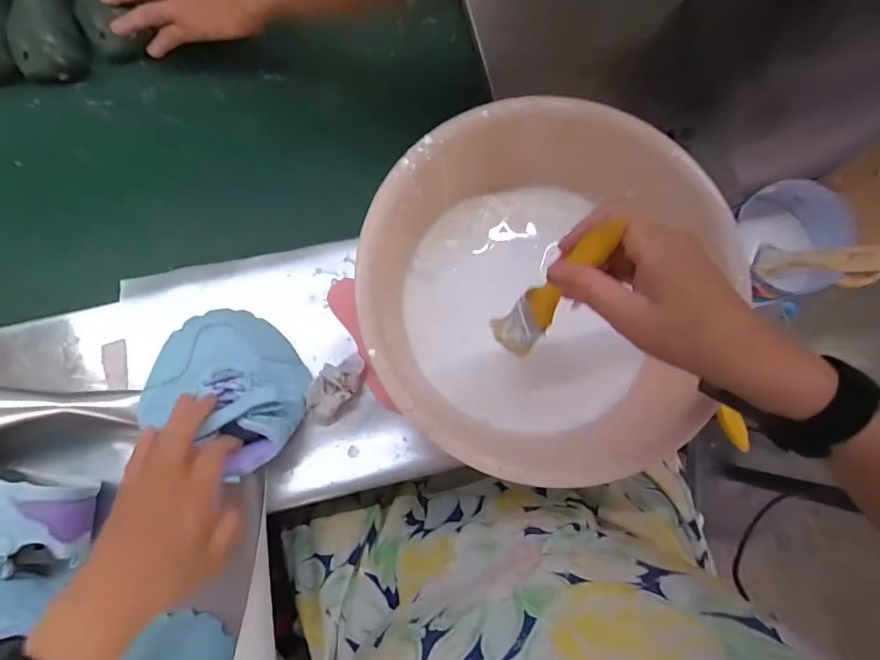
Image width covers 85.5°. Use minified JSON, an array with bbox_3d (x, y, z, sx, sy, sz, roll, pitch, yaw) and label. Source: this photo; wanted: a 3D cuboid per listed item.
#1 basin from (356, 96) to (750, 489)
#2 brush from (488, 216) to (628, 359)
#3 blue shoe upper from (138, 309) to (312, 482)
[{"bbox_3d":[0.073,-0.034,0.414,0.278,0.122,0.295,1,82,-5],"label":"basin"},{"bbox_3d":[0.082,-0.026,0.347,0.033,0.146,0.022,37,55,1],"label":"brush"},{"bbox_3d":[-0.195,0.049,0.443,0.144,0.066,0.123,30,81,0],"label":"blue shoe upper"}]

